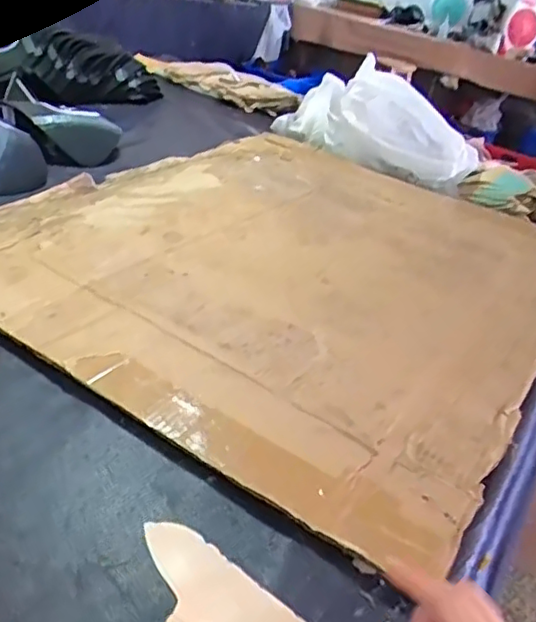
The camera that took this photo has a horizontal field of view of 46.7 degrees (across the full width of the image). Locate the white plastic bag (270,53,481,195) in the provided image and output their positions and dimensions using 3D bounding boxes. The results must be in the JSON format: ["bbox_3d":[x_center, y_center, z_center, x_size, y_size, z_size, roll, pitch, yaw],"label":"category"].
[{"bbox_3d":[0.209,-0.373,1.199,0.387,0.138,0.203,33,36,31],"label":"white plastic bag"}]

